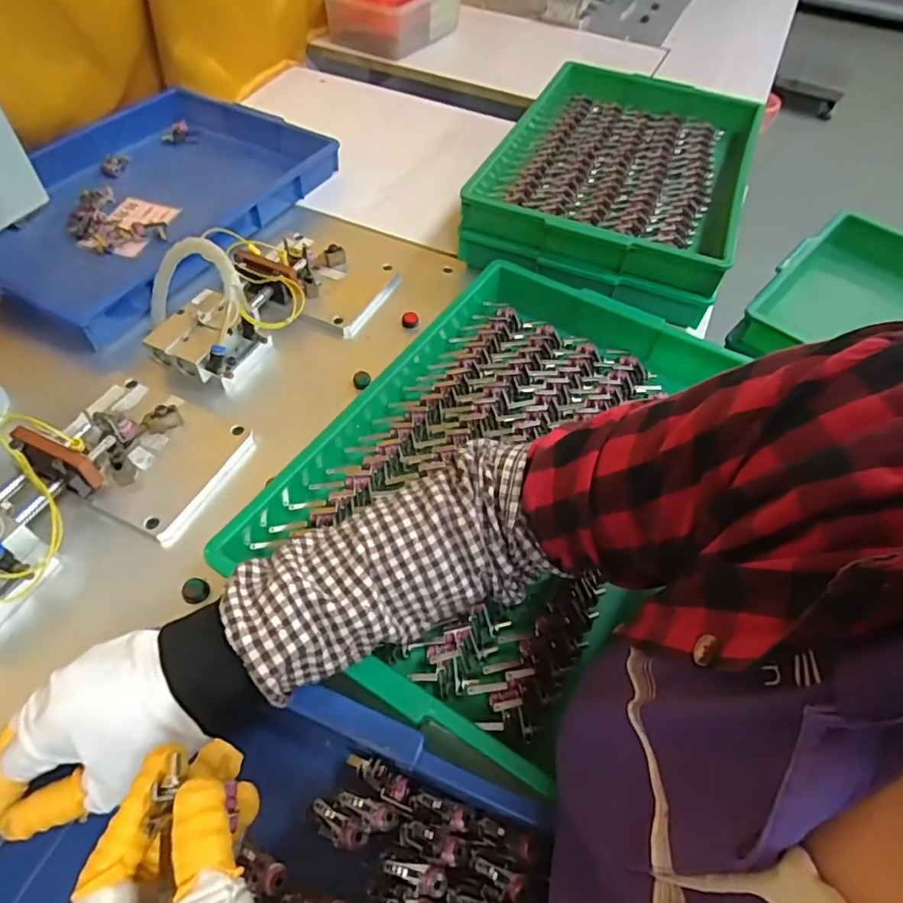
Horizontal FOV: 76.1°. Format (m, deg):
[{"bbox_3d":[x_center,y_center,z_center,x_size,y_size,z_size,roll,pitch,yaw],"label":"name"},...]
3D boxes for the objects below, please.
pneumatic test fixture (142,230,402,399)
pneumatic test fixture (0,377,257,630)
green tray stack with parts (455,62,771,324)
[{"bbox_3d":[-0.182,-0.175,0.576,0.155,0.082,0.254,31,57,21],"label":"pneumatic test fixture"},{"bbox_3d":[-0.297,0.008,0.424,0.161,0.082,0.258,32,58,22],"label":"pneumatic test fixture"},{"bbox_3d":[0.203,-0.341,0.712,0.275,0.077,0.428,18,54,12],"label":"green tray stack with parts"}]

